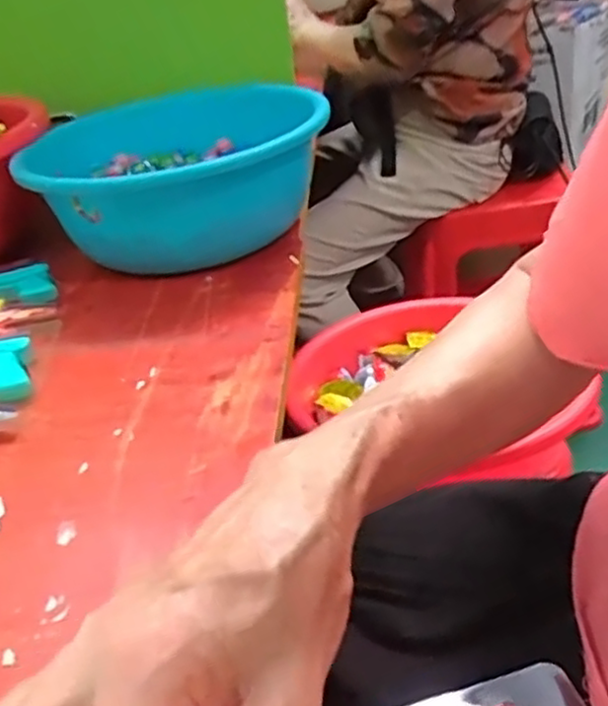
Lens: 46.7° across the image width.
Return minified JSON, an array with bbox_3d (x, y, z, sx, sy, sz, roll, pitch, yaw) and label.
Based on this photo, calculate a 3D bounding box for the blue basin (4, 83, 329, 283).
[{"bbox_3d":[-0.117,-0.164,0.650,0.252,0.103,0.289,-21,35,-17],"label":"blue basin"}]

